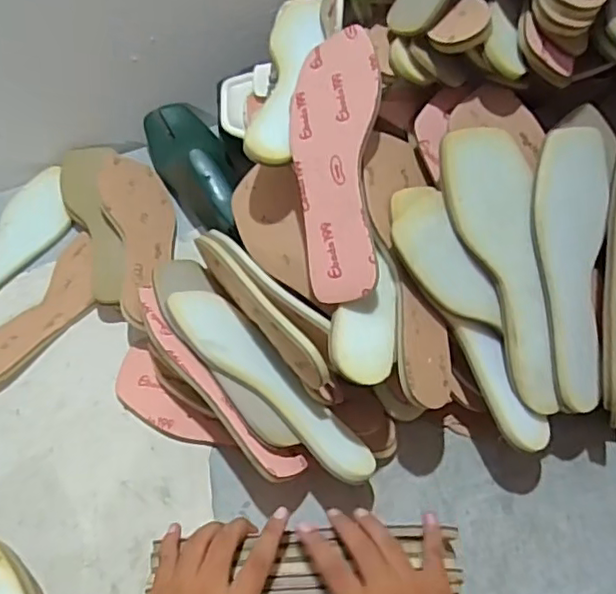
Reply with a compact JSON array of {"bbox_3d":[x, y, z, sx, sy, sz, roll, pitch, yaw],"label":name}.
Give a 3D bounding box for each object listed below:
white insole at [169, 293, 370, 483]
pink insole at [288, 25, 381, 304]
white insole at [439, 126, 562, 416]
[{"bbox_3d":[-0.038,0.076,0.550,0.242,0.015,0.064,42,35,22],"label":"white insole"},{"bbox_3d":[0.029,-0.113,0.509,0.086,0.012,0.230,-15,74,26],"label":"pink insole"},{"bbox_3d":[0.169,-0.021,0.508,0.073,0.012,0.239,-16,94,-8],"label":"white insole"}]

